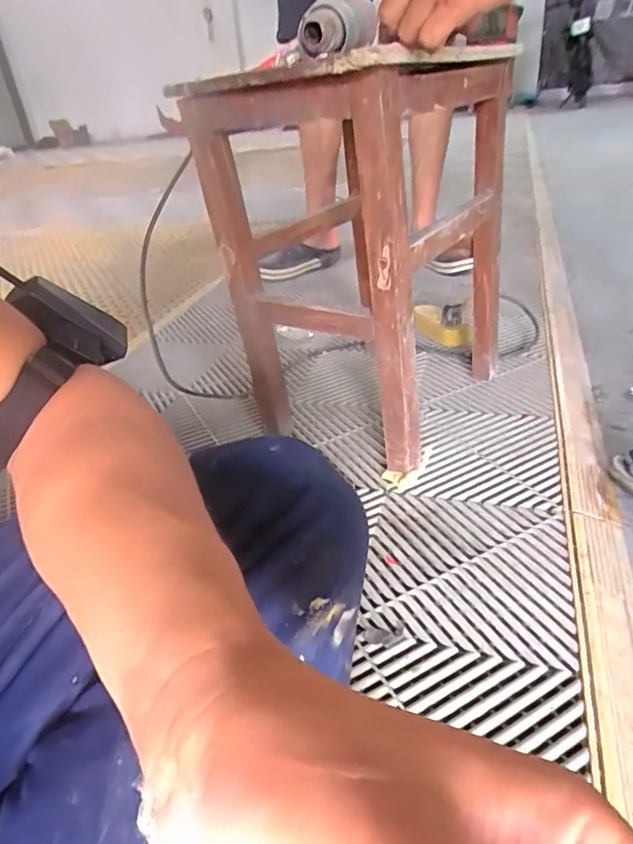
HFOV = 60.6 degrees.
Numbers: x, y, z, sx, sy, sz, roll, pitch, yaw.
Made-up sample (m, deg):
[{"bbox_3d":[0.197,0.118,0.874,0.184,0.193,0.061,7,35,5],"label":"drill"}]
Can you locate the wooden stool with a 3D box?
[{"bbox_3d":[0.087,-0.216,0.728,0.269,0.456,0.392,20,40,33],"label":"wooden stool"}]

